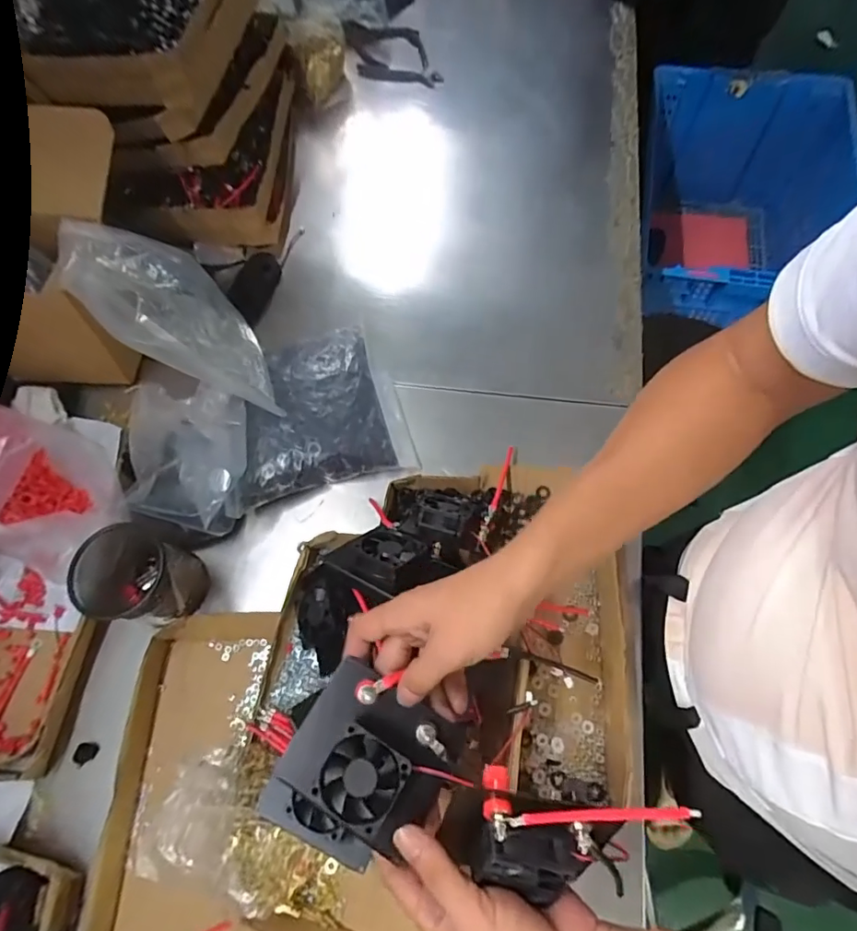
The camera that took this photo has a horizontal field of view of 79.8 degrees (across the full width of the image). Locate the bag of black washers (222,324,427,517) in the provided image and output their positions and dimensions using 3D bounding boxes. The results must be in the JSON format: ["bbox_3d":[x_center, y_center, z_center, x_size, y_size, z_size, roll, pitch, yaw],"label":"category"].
[{"bbox_3d":[-0.137,-0.066,0.605,0.200,0.055,0.198,-16,68,-4],"label":"bag of black washers"}]

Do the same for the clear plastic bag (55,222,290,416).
[{"bbox_3d":[-0.264,-0.163,0.550,0.055,0.211,0.218,-40,50,13],"label":"clear plastic bag"}]

